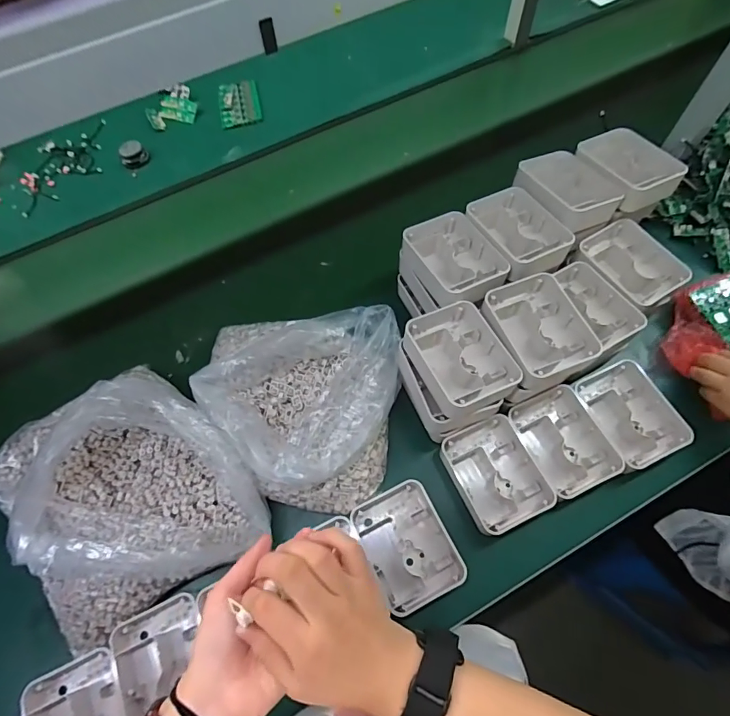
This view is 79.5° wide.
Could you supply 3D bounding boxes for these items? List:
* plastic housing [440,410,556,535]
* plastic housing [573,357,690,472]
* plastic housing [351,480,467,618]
[{"bbox_3d":[0.168,0.150,0.567,0.107,0.037,0.132,-24,66,-8],"label":"plastic housing"},{"bbox_3d":[0.355,0.072,0.593,0.102,0.042,0.140,-23,66,-7],"label":"plastic housing"},{"bbox_3d":[0.053,0.229,0.541,0.097,0.043,0.130,-26,66,-9],"label":"plastic housing"}]

